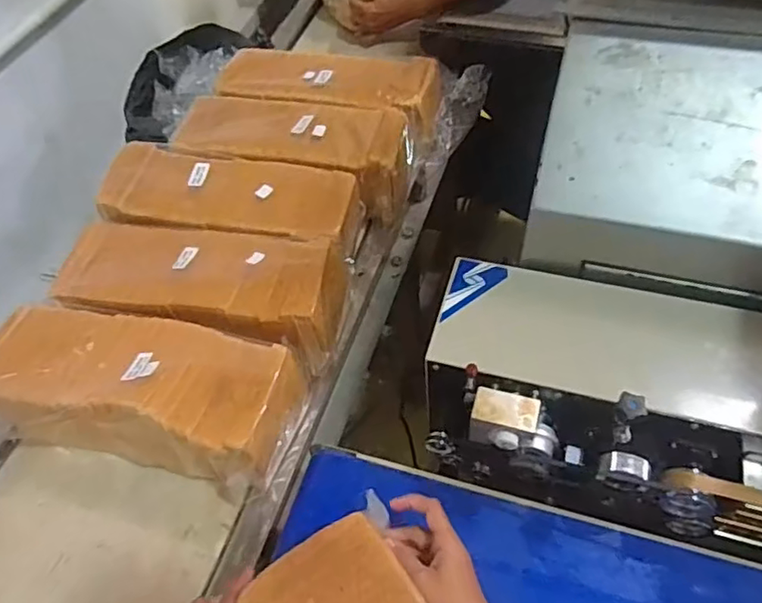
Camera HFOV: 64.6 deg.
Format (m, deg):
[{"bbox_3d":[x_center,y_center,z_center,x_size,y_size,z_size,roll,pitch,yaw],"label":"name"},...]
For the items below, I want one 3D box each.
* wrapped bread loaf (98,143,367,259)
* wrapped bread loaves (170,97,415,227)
[{"bbox_3d":[-0.206,-0.130,0.856,0.336,0.109,0.126,7,56,9],"label":"wrapped bread loaf"},{"bbox_3d":[-0.131,-0.228,0.935,0.361,0.129,0.142,10,56,12],"label":"wrapped bread loaves"}]

